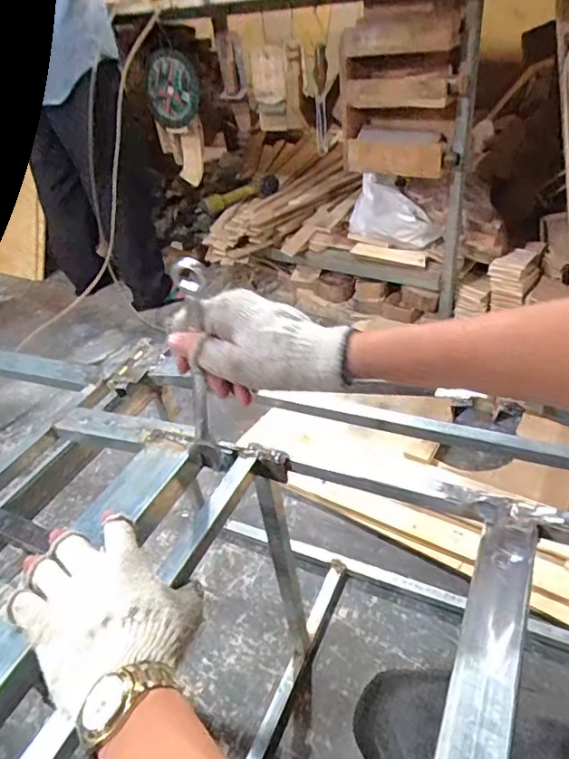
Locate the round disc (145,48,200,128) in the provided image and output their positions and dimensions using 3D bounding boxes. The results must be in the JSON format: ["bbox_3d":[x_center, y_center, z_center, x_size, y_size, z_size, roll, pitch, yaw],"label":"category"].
[{"bbox_3d":[-0.330,-0.849,1.530,0.178,0.201,0.056,15,30,7],"label":"round disc"}]

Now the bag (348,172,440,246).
[{"bbox_3d":[0.292,-0.468,1.483,0.080,0.170,0.286,-31,43,-29],"label":"bag"}]

